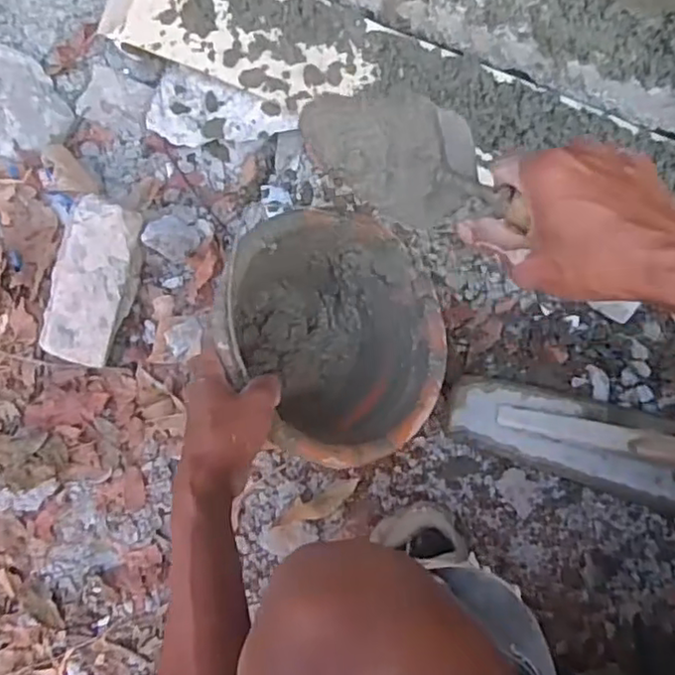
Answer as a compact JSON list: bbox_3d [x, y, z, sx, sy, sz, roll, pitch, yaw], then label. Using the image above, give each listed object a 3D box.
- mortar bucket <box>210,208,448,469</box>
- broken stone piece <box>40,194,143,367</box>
[{"bbox_3d":[-0.025,0.002,0.707,0.242,0.155,0.262,-43,104,-29],"label":"mortar bucket"},{"bbox_3d":[-0.303,-0.069,0.804,0.089,0.073,0.203,17,95,4],"label":"broken stone piece"}]

